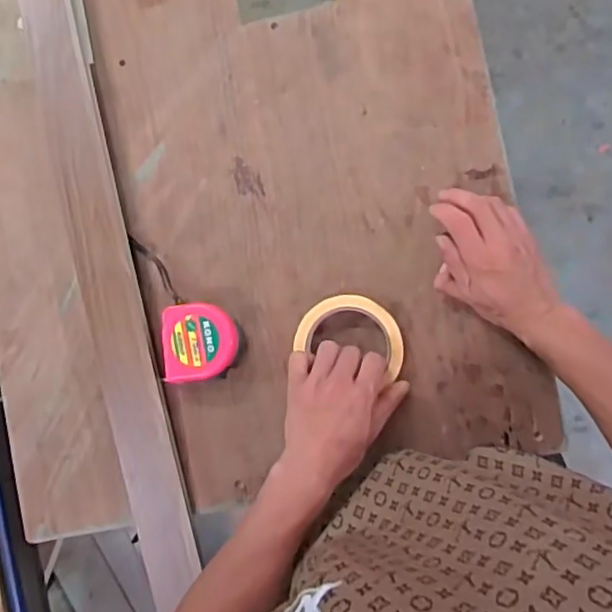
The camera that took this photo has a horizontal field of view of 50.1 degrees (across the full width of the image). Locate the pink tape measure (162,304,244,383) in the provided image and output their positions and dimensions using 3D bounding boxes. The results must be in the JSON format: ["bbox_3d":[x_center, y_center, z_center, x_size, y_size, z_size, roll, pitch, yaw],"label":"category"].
[{"bbox_3d":[-0.101,0.036,0.641,0.074,0.039,0.075,-1,88,6],"label":"pink tape measure"}]

